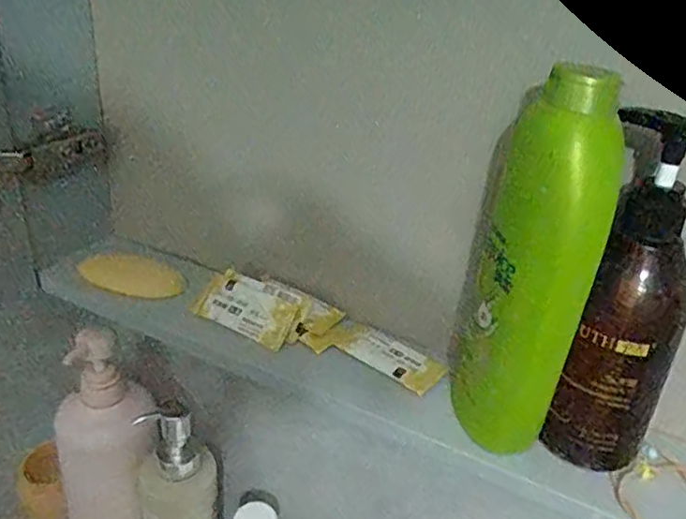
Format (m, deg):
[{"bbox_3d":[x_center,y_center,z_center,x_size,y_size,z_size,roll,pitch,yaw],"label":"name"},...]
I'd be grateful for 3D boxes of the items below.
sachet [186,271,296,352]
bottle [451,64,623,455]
[{"bbox_3d":[-0.068,0.034,0.432,0.076,0.010,0.038,24,79,24],"label":"sachet"},{"bbox_3d":[0.094,0.008,0.313,0.055,0.192,0.054,13,30,15],"label":"bottle"}]

